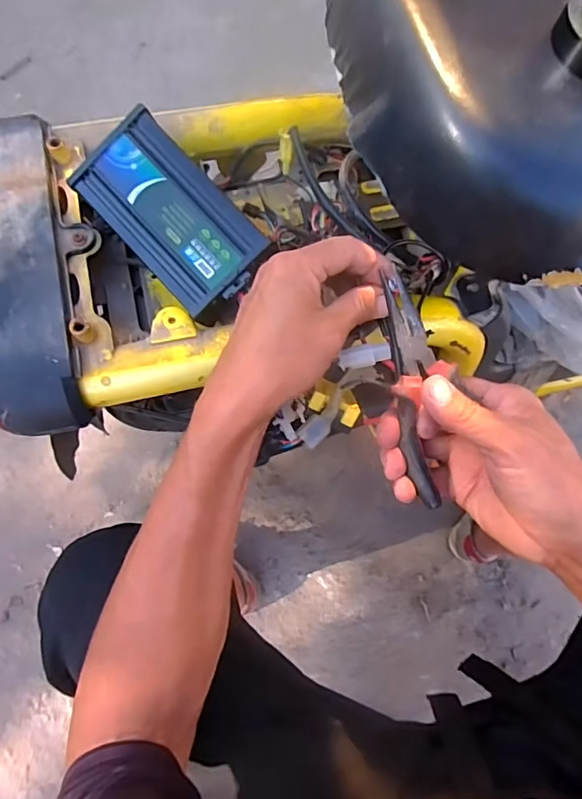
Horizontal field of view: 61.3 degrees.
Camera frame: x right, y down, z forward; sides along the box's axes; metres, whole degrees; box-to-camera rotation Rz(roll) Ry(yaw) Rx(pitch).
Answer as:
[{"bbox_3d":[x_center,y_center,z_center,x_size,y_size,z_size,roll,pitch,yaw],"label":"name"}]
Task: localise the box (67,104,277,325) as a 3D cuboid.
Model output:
[{"bbox_3d":[-0.091,-0.146,0.402,0.089,0.042,0.170,-42,79,-8],"label":"box"}]

